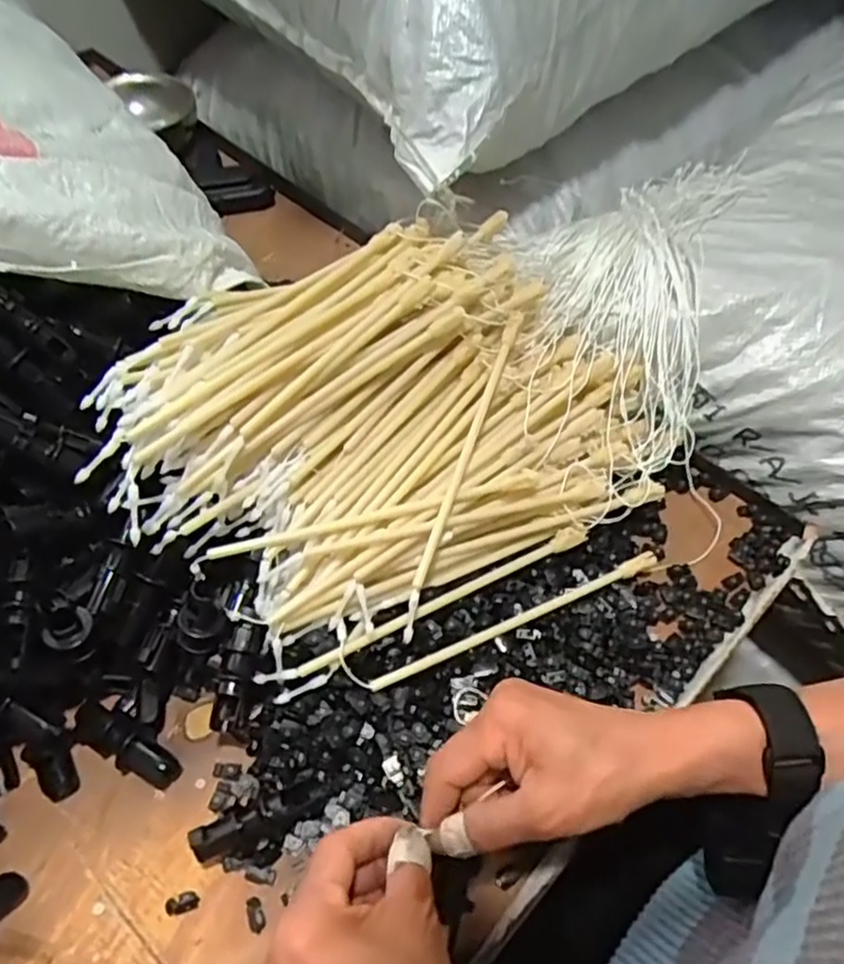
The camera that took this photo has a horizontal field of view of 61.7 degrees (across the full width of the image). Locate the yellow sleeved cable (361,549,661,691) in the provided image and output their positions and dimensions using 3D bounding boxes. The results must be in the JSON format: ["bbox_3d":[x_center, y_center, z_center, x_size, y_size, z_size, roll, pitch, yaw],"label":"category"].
[{"bbox_3d":[0.062,0.084,0.434,0.199,0.010,0.008,-21,59,-17],"label":"yellow sleeved cable"}]

